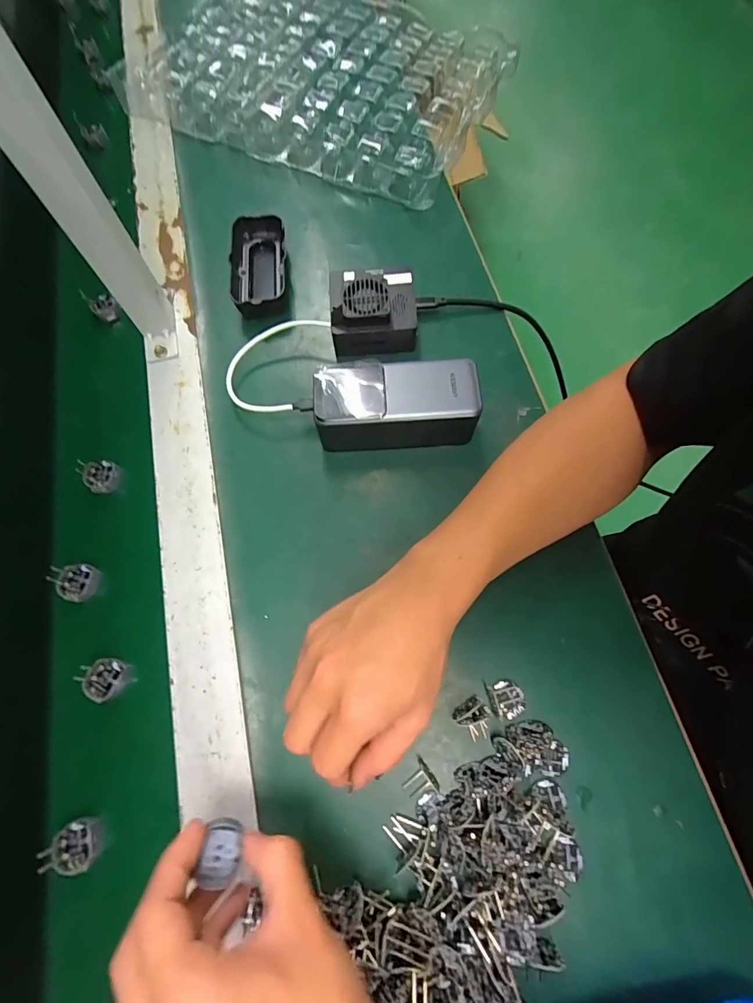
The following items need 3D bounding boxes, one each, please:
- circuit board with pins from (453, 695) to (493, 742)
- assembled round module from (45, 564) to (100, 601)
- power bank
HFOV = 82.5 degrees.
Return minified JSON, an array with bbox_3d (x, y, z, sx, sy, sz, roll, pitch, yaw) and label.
[{"bbox_3d":[0.068,0.150,0.294,0.024,0.020,0.024,-34,74,-10],"label":"circuit board with pins"},{"bbox_3d":[-0.241,0.064,0.344,0.027,0.023,0.028,0,71,1],"label":"assembled round module"},{"bbox_3d":[0.016,-0.078,0.350,0.125,0.054,0.052,-4,71,0],"label":"power bank"}]

